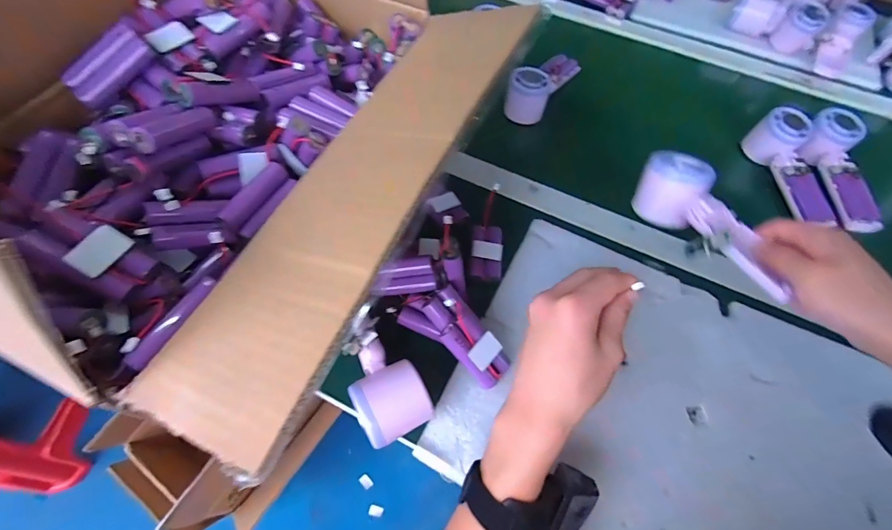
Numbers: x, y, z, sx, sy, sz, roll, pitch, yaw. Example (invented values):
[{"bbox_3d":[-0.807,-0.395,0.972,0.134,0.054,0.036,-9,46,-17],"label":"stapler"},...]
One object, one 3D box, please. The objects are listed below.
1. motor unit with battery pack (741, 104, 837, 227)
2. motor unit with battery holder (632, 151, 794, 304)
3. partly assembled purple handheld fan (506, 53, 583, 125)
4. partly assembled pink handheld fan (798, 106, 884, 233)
[{"bbox_3d":[0.449,-0.126,0.535,0.053,0.052,0.158,-10,75,-9],"label":"motor unit with battery pack"},{"bbox_3d":[0.233,-0.032,0.359,0.055,0.050,0.153,-18,56,-13],"label":"motor unit with battery holder"},{"bbox_3d":[0.139,-0.267,0.586,0.054,0.052,0.167,32,67,13],"label":"partly assembled purple handheld fan"},{"bbox_3d":[0.508,-0.123,0.530,0.053,0.044,0.165,-1,75,-5],"label":"partly assembled pink handheld fan"}]

